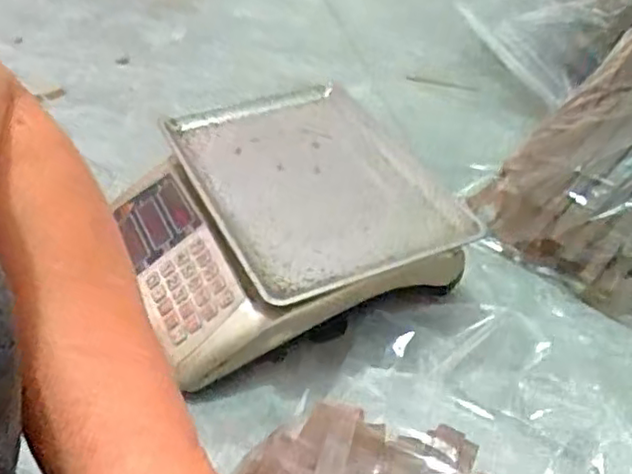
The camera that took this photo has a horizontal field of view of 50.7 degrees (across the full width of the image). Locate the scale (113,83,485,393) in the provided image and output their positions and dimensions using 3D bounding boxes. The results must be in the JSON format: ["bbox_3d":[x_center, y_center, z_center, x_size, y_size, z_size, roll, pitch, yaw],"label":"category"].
[{"bbox_3d":[-0.037,-0.023,0.766,0.338,0.115,0.330,-16,45,-20],"label":"scale"}]

